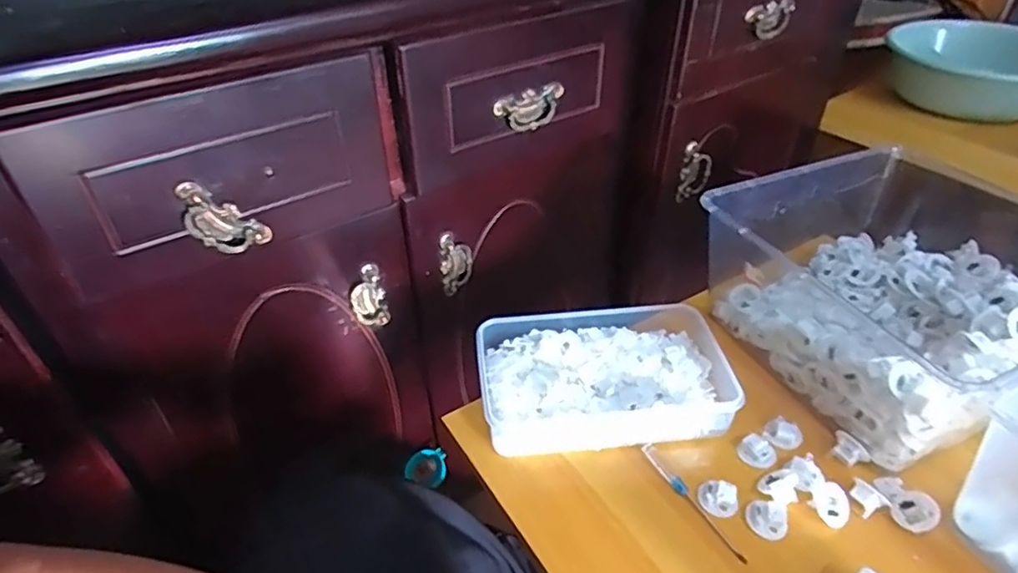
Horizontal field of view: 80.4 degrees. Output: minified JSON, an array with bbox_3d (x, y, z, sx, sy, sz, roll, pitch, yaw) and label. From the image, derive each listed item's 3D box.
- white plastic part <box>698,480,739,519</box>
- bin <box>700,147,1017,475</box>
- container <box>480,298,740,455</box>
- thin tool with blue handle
[{"bbox_3d":[0.181,0.181,0.519,0.032,0.017,0.026,19,43,22],"label":"white plastic part"},{"bbox_3d":[0.377,-0.001,0.593,0.260,0.118,0.293,-18,42,-20],"label":"bin"},{"bbox_3d":[0.096,0.089,0.612,0.248,0.043,0.152,-5,40,-5],"label":"container"},{"bbox_3d":[0.159,0.184,0.523,0.012,0.009,0.123,-22,44,-24],"label":"thin tool with blue handle"}]

